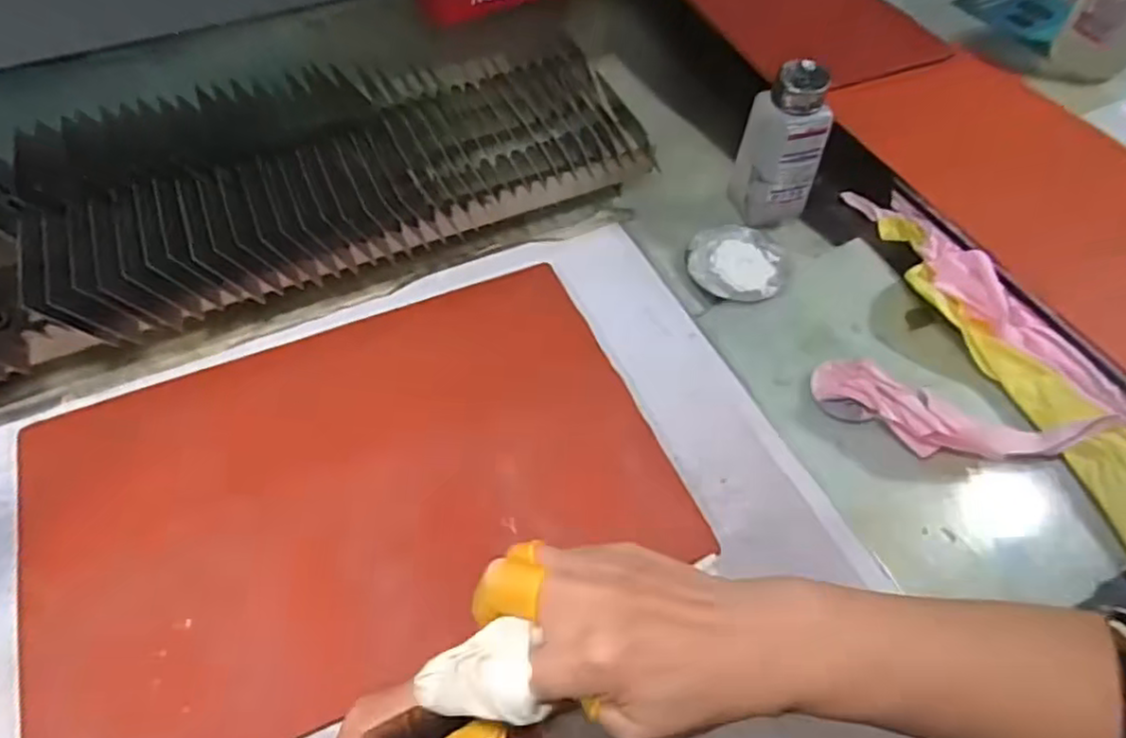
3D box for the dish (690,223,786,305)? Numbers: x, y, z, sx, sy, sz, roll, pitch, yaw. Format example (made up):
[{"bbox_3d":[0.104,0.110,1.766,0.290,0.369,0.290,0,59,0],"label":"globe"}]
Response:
[{"bbox_3d":[0.144,-0.090,0.562,0.076,0.014,0.083,0,56,0],"label":"dish"}]

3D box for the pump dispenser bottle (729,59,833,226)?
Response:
[{"bbox_3d":[0.175,-0.176,0.549,0.054,0.130,0.053,-17,57,-12],"label":"pump dispenser bottle"}]

